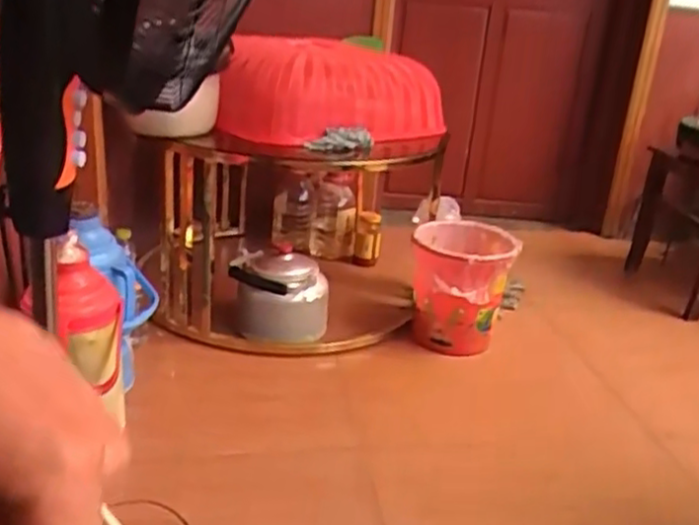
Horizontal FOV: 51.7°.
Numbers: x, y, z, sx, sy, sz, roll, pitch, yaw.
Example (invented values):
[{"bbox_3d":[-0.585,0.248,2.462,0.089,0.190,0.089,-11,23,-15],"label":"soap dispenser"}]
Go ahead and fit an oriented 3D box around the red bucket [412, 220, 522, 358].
[{"bbox_3d":[0.267,0.052,1.764,0.239,0.248,0.286,5,23,1],"label":"red bucket"}]

